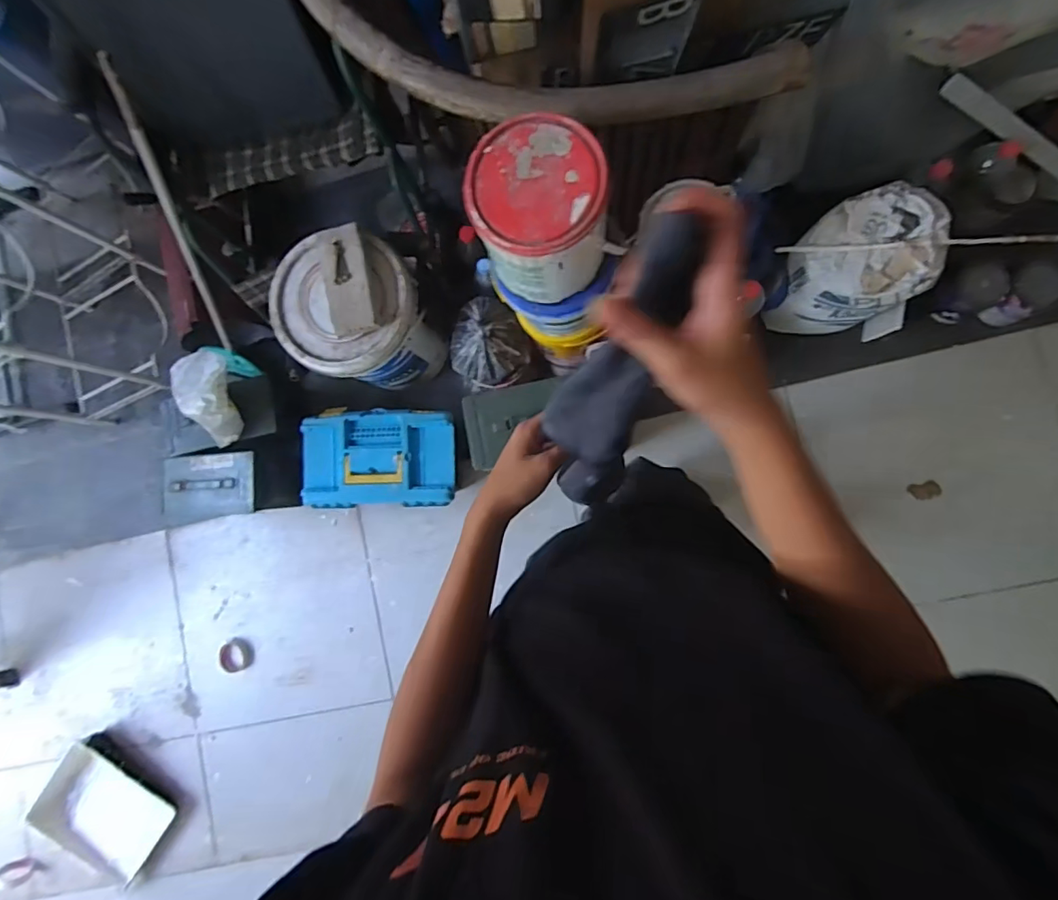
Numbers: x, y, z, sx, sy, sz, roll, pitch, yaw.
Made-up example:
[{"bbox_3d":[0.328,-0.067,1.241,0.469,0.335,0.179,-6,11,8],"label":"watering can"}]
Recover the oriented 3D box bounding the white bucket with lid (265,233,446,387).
[{"bbox_3d":[-0.387,-0.306,1.258,0.298,0.378,0.296,0,86,7],"label":"white bucket with lid"}]

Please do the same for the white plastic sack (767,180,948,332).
[{"bbox_3d":[0.701,-0.393,1.142,0.250,0.304,0.208,6,87,7],"label":"white plastic sack"}]

